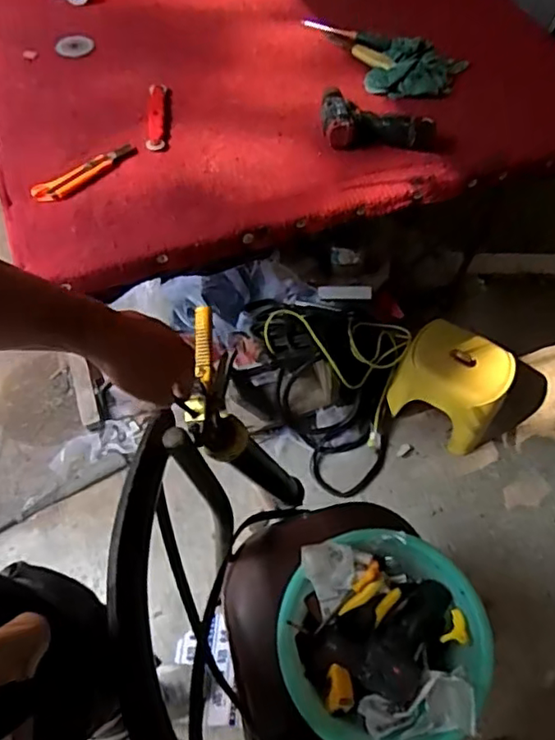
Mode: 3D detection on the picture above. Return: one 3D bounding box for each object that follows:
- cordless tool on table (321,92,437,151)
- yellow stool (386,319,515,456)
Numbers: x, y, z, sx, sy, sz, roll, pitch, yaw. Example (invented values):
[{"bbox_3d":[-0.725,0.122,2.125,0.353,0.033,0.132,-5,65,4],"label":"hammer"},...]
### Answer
[{"bbox_3d":[0.185,-0.471,1.091,0.210,0.052,0.120,-5,58,-7],"label":"cordless tool on table"},{"bbox_3d":[0.476,0.055,1.630,0.293,0.237,0.259,35,62,17],"label":"yellow stool"}]

